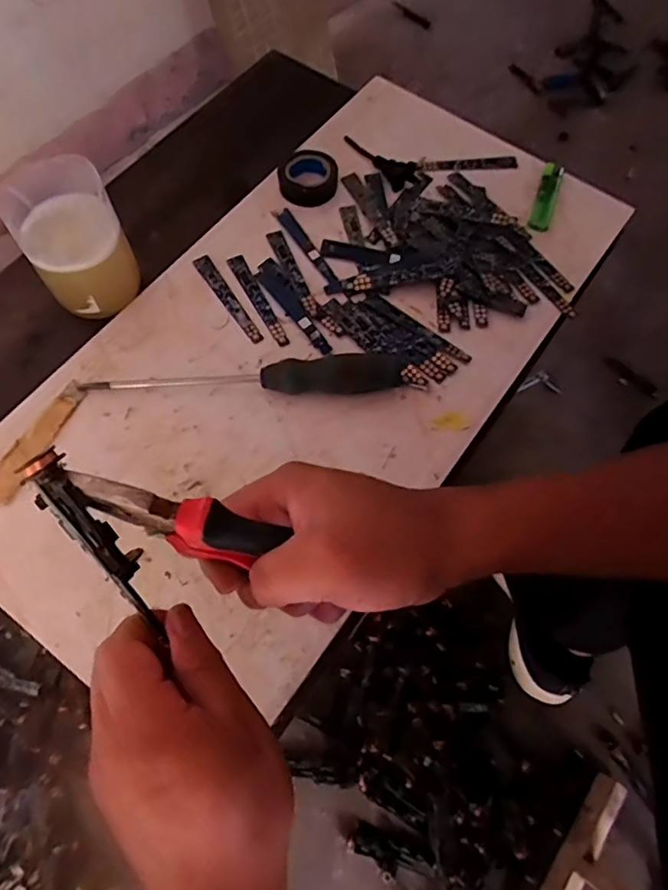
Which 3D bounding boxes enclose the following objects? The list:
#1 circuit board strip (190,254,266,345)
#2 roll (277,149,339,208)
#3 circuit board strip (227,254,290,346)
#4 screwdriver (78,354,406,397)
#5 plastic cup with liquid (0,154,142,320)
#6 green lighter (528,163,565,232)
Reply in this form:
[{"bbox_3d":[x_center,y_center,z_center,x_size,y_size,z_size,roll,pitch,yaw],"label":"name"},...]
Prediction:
[{"bbox_3d":[-0.091,-0.125,0.493,0.015,0.004,0.099,-30,73,-14],"label":"circuit board strip"},{"bbox_3d":[-0.024,-0.249,0.537,0.054,0.016,0.058,1,68,-2],"label":"roll"},{"bbox_3d":[-0.065,-0.125,0.494,0.015,0.004,0.100,-26,71,-12],"label":"circuit board strip"},{"bbox_3d":[-0.068,-0.050,0.448,0.250,0.029,0.032,-5,68,-5],"label":"screwdriver"},{"bbox_3d":[-0.207,-0.163,0.454,0.074,0.095,0.085,-39,75,-16],"label":"plastic cup with liquid"},{"bbox_3d":[0.201,-0.234,0.544,0.019,0.013,0.080,21,69,6],"label":"green lighter"}]

